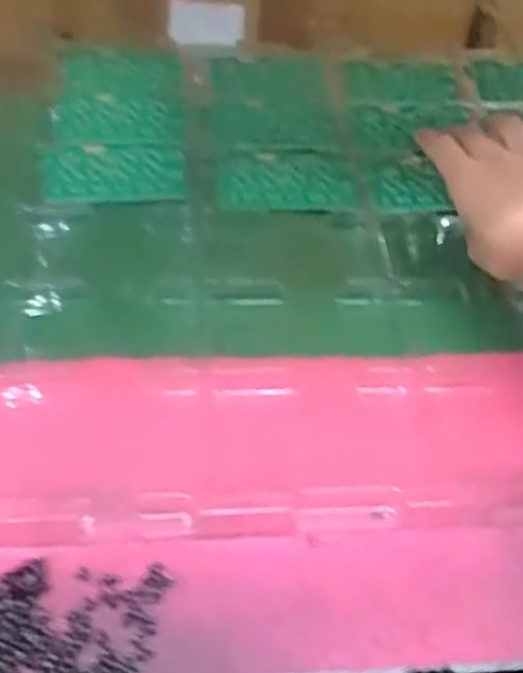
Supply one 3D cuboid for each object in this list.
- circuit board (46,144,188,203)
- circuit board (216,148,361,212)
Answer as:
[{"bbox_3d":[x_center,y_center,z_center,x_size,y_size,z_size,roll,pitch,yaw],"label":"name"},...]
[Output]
[{"bbox_3d":[-0.100,-0.114,0.532,0.093,0.004,0.054,-4,57,-12],"label":"circuit board"},{"bbox_3d":[0.017,-0.113,0.544,0.093,0.007,0.065,-2,49,-7],"label":"circuit board"}]

